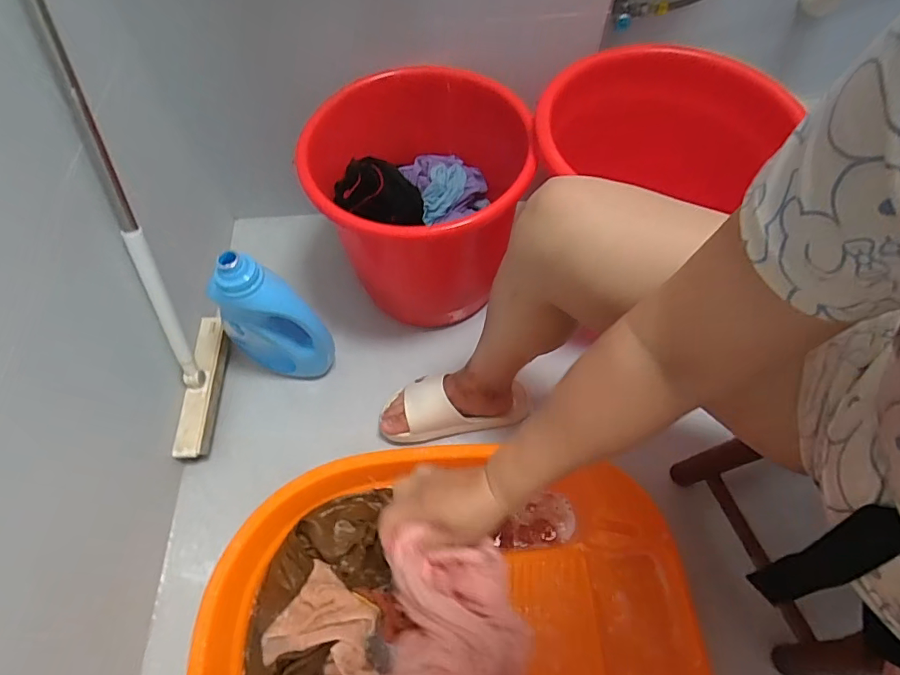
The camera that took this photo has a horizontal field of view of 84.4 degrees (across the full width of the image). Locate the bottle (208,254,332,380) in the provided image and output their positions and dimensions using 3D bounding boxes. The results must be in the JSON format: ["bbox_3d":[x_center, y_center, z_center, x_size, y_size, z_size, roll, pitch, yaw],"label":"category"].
[{"bbox_3d":[-0.278,-0.026,0.768,0.144,0.268,0.078,20,64,12],"label":"bottle"}]

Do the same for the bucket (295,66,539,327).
[{"bbox_3d":[-0.033,-0.224,0.830,0.309,0.288,0.327,-1,62,2],"label":"bucket"}]

